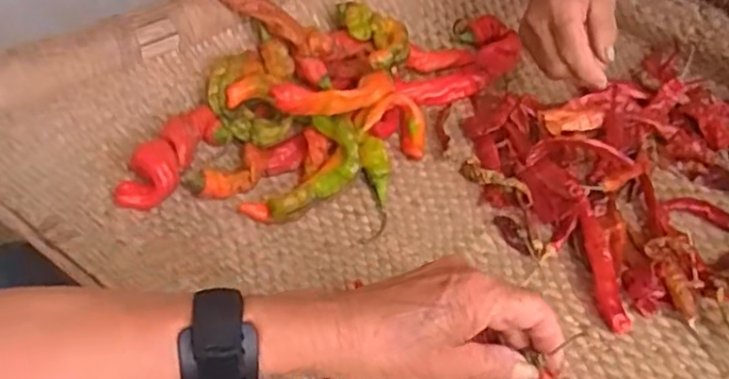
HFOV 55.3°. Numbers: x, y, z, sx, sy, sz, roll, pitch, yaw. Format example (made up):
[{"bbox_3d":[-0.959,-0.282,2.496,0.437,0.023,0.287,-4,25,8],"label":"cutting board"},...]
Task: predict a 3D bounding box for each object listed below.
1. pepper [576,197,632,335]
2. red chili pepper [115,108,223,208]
[{"bbox_3d":[0.164,0.052,0.484,0.016,0.015,0.096,-3,62,-6],"label":"pepper"},{"bbox_3d":[-0.140,-0.031,0.509,0.030,0.023,0.108,16,46,13],"label":"red chili pepper"}]

